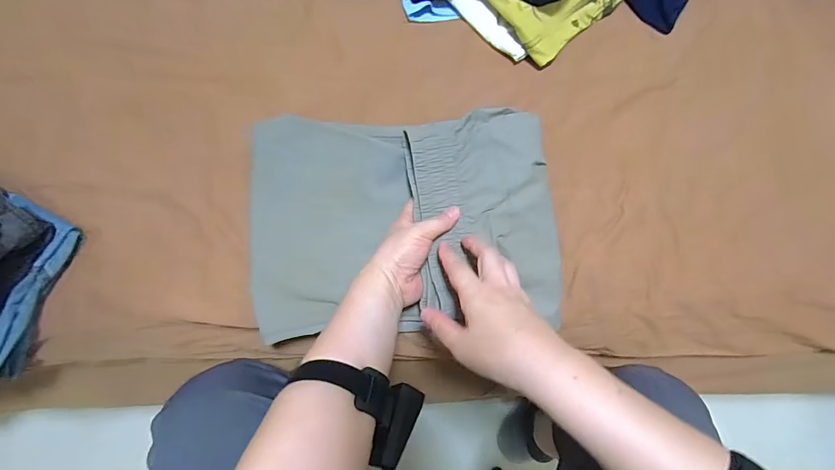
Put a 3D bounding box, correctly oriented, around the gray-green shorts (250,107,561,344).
[{"bbox_3d":[-0.015,-0.016,0.482,0.337,0.078,0.246,-5,89,4],"label":"gray-green shorts"}]

